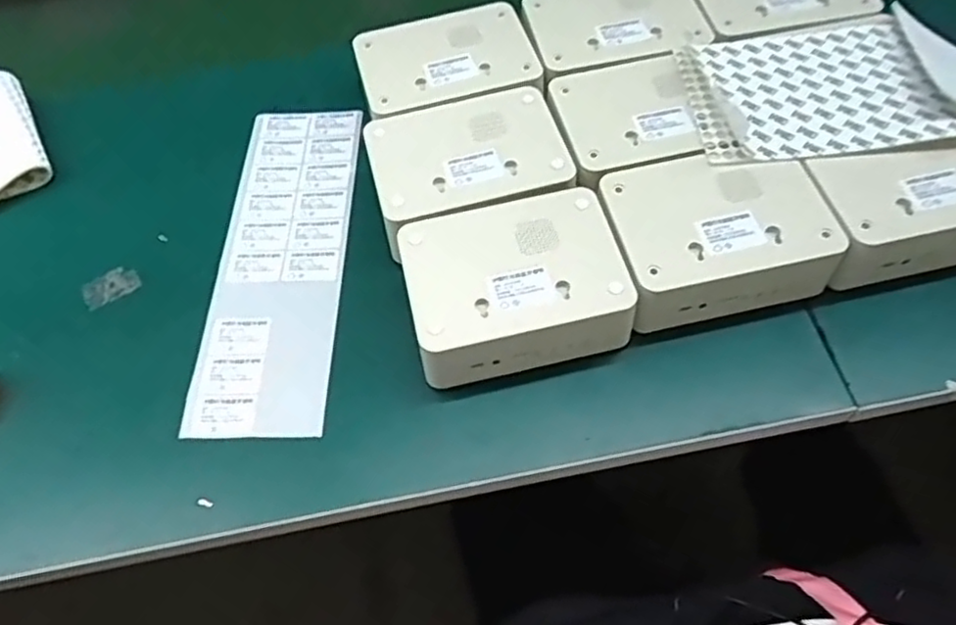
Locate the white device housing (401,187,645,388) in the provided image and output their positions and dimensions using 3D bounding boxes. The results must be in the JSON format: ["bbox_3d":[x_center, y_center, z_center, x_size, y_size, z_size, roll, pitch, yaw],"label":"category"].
[{"bbox_3d":[0.025,-0.016,0.470,0.141,0.057,0.109,-14,58,-5],"label":"white device housing"}]

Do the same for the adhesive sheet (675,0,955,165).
[{"bbox_3d":[0.283,-0.162,0.517,0.254,0.046,0.133,-6,58,0],"label":"adhesive sheet"}]

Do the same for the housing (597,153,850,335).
[{"bbox_3d":[0.164,-0.055,0.483,0.143,0.047,0.108,-13,58,-4],"label":"housing"}]

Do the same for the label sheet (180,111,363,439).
[{"bbox_3d":[-0.150,-0.045,0.531,0.094,0.007,0.293,0,60,3],"label":"label sheet"}]

